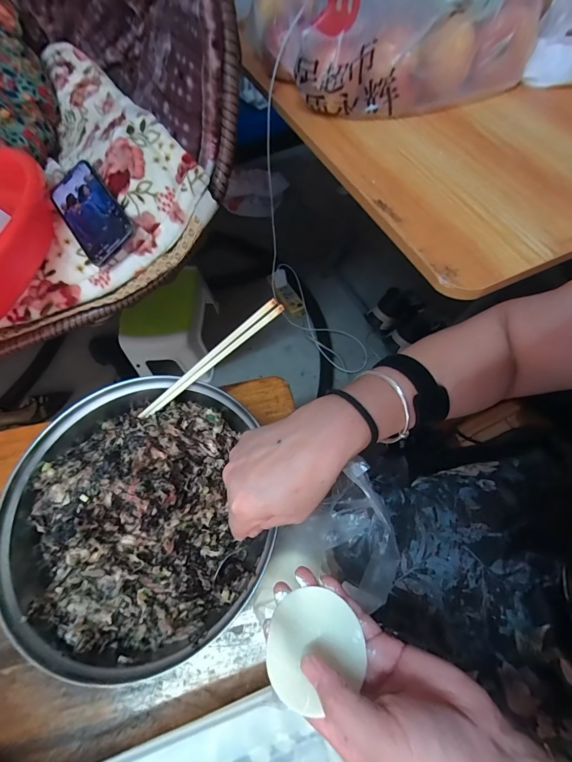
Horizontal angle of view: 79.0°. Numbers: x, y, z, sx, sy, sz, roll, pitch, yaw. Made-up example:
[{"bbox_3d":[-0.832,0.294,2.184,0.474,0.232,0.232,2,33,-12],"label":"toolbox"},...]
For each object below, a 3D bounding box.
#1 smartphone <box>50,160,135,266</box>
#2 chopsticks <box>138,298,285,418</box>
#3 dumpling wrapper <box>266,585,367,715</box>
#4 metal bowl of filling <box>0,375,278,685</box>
[{"bbox_3d":[-0.276,-0.239,0.491,0.080,0.008,0.159,-41,74,9],"label":"smartphone"},{"bbox_3d":[-0.087,-0.019,0.383,0.209,0.012,0.018,-36,61,19],"label":"chopsticks"},{"bbox_3d":[0.018,0.184,0.245,0.069,0.004,0.063,7,45,-7],"label":"dumpling wrapper"},{"bbox_3d":[-0.148,0.132,0.365,0.250,0.076,0.260,-2,62,3],"label":"metal bowl of filling"}]

